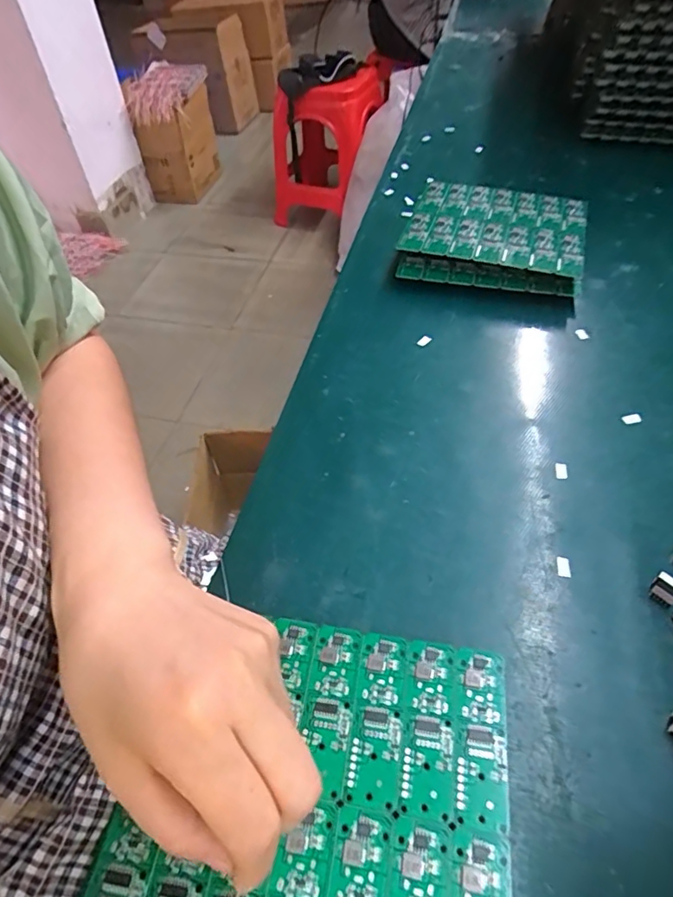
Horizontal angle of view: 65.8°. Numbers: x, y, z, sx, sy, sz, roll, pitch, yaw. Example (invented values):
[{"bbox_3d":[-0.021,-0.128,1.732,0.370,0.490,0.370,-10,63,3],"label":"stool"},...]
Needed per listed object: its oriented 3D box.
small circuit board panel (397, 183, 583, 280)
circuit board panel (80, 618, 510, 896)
[{"bbox_3d":[0.142,-0.201,0.465,0.150,0.009,0.125,15,54,11],"label":"small circuit board panel"},{"bbox_3d":[-0.009,0.138,0.204,0.147,0.004,0.136,7,50,8],"label":"circuit board panel"}]

